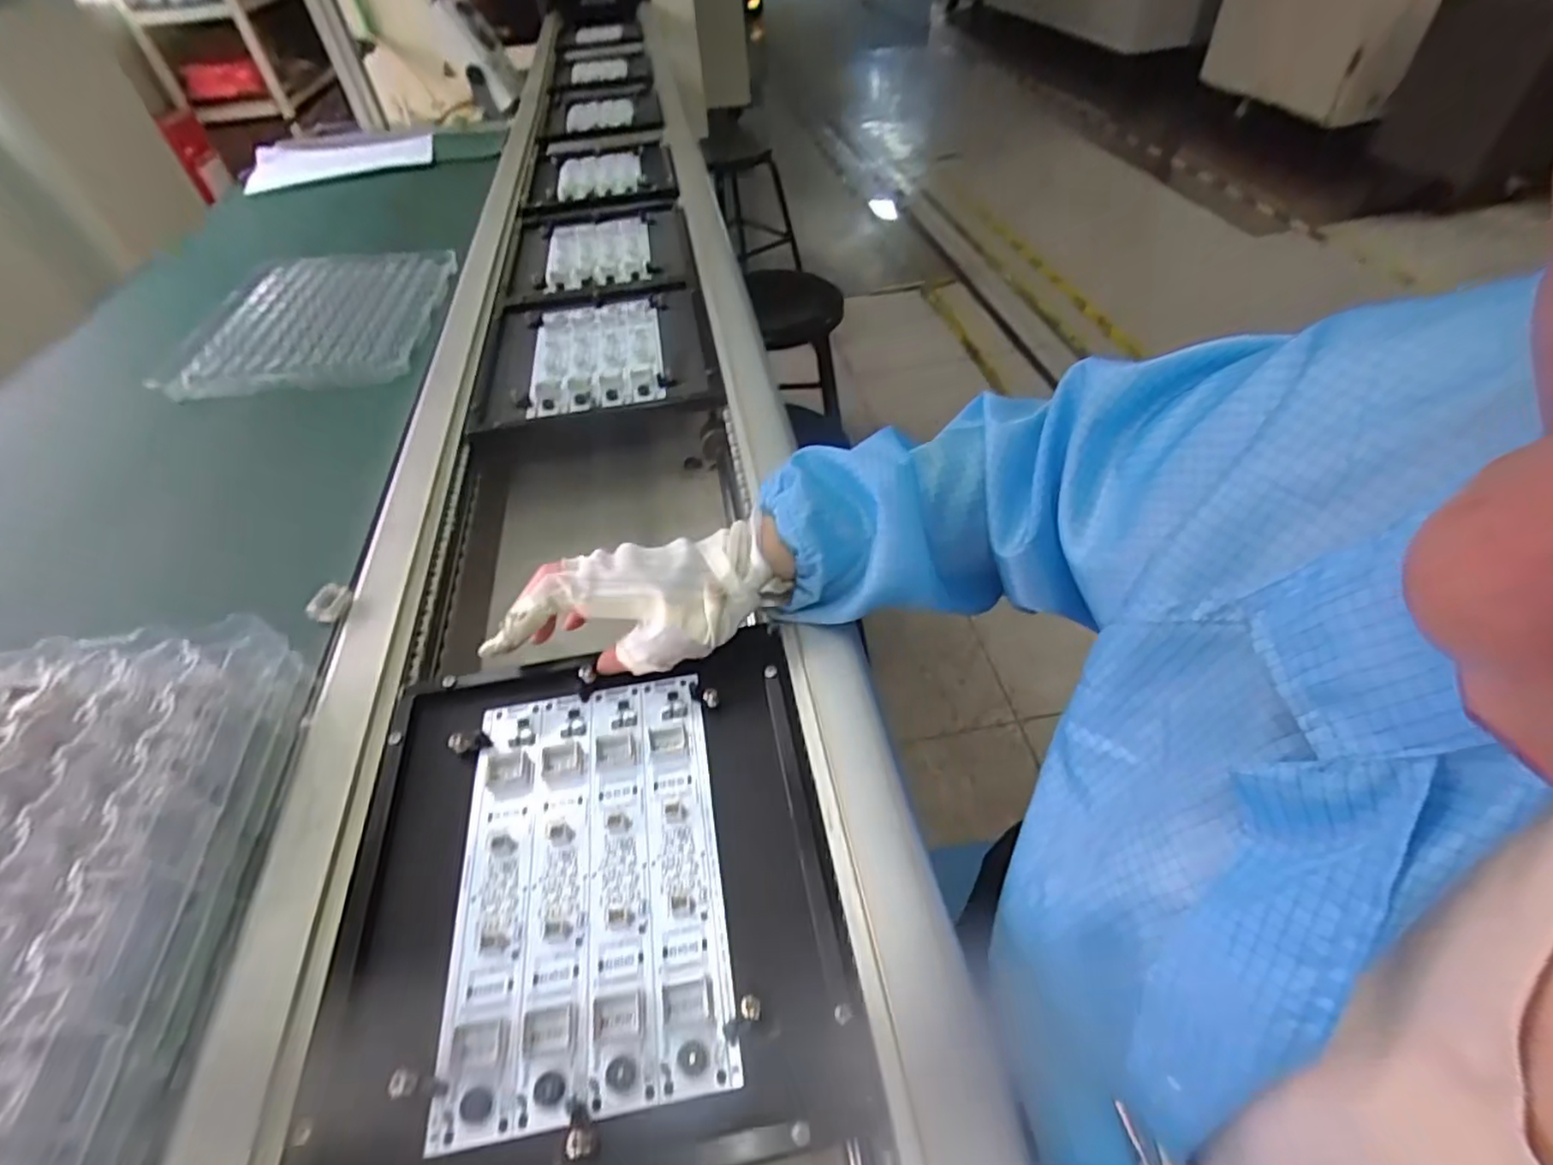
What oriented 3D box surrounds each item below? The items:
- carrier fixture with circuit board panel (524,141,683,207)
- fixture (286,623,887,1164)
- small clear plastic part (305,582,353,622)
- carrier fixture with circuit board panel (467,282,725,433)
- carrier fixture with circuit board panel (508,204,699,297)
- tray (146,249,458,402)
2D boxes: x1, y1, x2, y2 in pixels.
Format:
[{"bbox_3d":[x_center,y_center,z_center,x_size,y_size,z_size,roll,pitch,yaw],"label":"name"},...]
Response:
[{"bbox_3d":[-0.285,-0.667,1.095,0.221,0.043,0.316,-12,49,-5],"label":"carrier fixture with circuit board panel"},{"bbox_3d":[-0.093,0.145,0.345,0.235,0.023,0.250,-7,48,-6],"label":"fixture"},{"bbox_3d":[-0.300,0.013,0.456,0.018,0.011,0.026,2,48,2],"label":"small clear plastic part"},{"bbox_3d":[-0.181,-0.239,0.693,0.223,0.024,0.245,-11,49,-4],"label":"carrier fixture with circuit board panel"},{"bbox_3d":[-0.223,-0.429,0.868,0.226,0.033,0.275,-10,48,-3],"label":"carrier fixture with circuit board panel"},{"bbox_3d":[-0.495,-0.298,0.748,0.227,0.027,0.280,-6,48,-1],"label":"tray"}]

